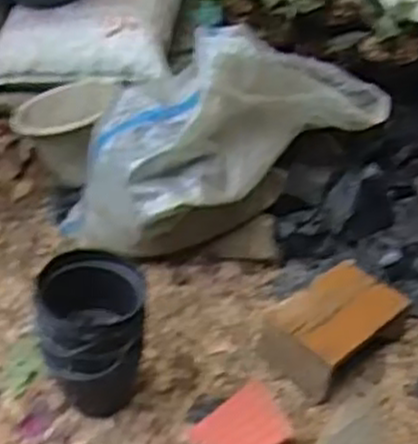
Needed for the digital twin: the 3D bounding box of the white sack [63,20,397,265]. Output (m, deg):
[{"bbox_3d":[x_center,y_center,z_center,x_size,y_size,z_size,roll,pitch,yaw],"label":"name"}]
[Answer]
[{"bbox_3d":[0.033,-0.204,1.647,0.687,0.339,0.259,-25,51,-24],"label":"white sack"}]

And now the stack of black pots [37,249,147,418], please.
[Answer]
[{"bbox_3d":[-0.187,0.200,1.321,0.175,0.255,0.181,-4,46,-6],"label":"stack of black pots"}]

